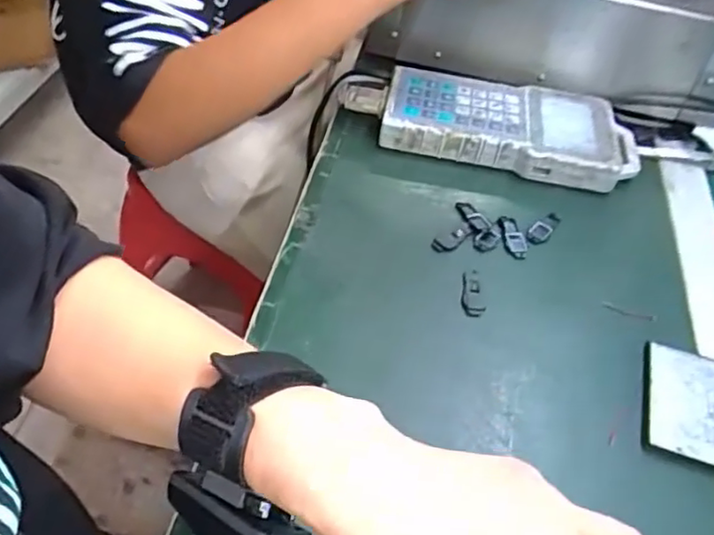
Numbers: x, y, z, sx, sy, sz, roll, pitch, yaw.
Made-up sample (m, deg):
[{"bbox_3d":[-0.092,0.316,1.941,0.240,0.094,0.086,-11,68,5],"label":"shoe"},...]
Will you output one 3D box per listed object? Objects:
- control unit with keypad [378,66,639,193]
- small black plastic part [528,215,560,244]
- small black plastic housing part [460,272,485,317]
[{"bbox_3d":[0.138,-0.127,0.578,0.222,0.033,0.104,13,48,5],"label":"control unit with keypad"},{"bbox_3d":[0.150,-0.032,0.512,0.015,0.004,0.039,35,53,23],"label":"small black plastic part"},{"bbox_3d":[0.082,0.018,0.462,0.016,0.004,0.040,5,48,-3],"label":"small black plastic housing part"}]

